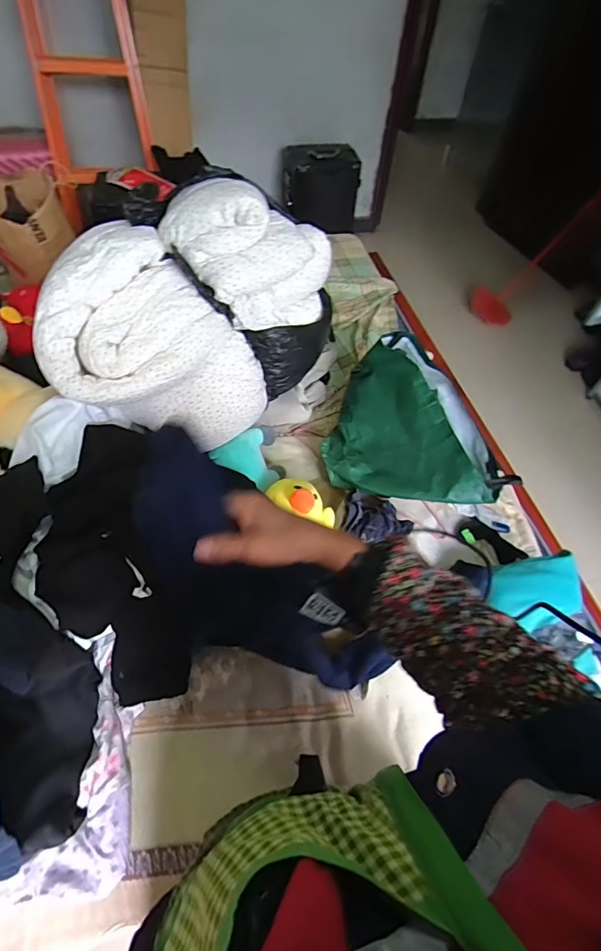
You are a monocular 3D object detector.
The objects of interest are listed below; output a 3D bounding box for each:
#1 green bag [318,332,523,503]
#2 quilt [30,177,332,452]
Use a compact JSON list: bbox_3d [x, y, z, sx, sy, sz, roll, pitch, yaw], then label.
[{"bbox_3d":[0.269,-0.092,0.996,0.394,0.198,0.299,21,56,10],"label":"green bag"},{"bbox_3d":[-0.197,-0.297,0.857,0.513,0.328,0.344,0,55,-4],"label":"quilt"}]

